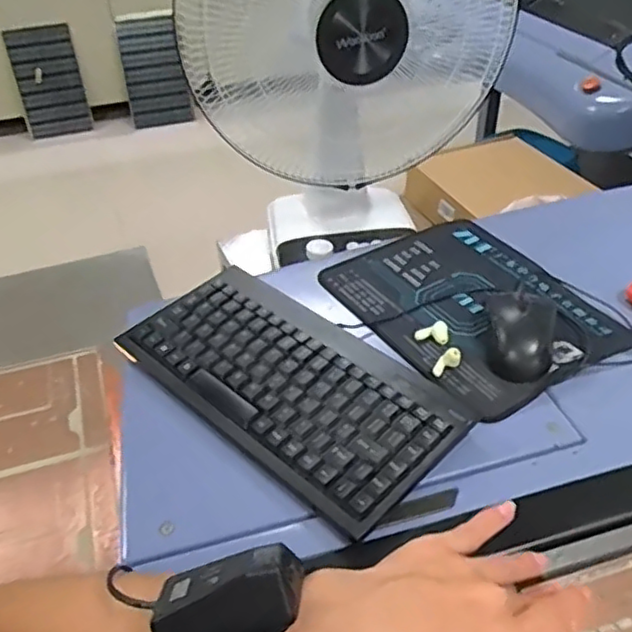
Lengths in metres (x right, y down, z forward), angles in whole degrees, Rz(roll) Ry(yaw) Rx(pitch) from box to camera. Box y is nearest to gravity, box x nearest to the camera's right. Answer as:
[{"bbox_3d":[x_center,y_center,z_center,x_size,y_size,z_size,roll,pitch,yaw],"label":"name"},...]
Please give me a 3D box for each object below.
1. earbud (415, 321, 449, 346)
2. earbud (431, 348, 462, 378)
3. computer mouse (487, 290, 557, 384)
[{"bbox_3d":[0.109,0.015,0.611,0.031,0.013,0.022,13,42,17],"label":"earbud"},{"bbox_3d":[0.112,0.038,0.572,0.027,0.018,0.020,-26,48,-18],"label":"earbud"},{"bbox_3d":[0.184,0.016,0.588,0.055,0.033,0.098,6,40,9],"label":"computer mouse"}]

